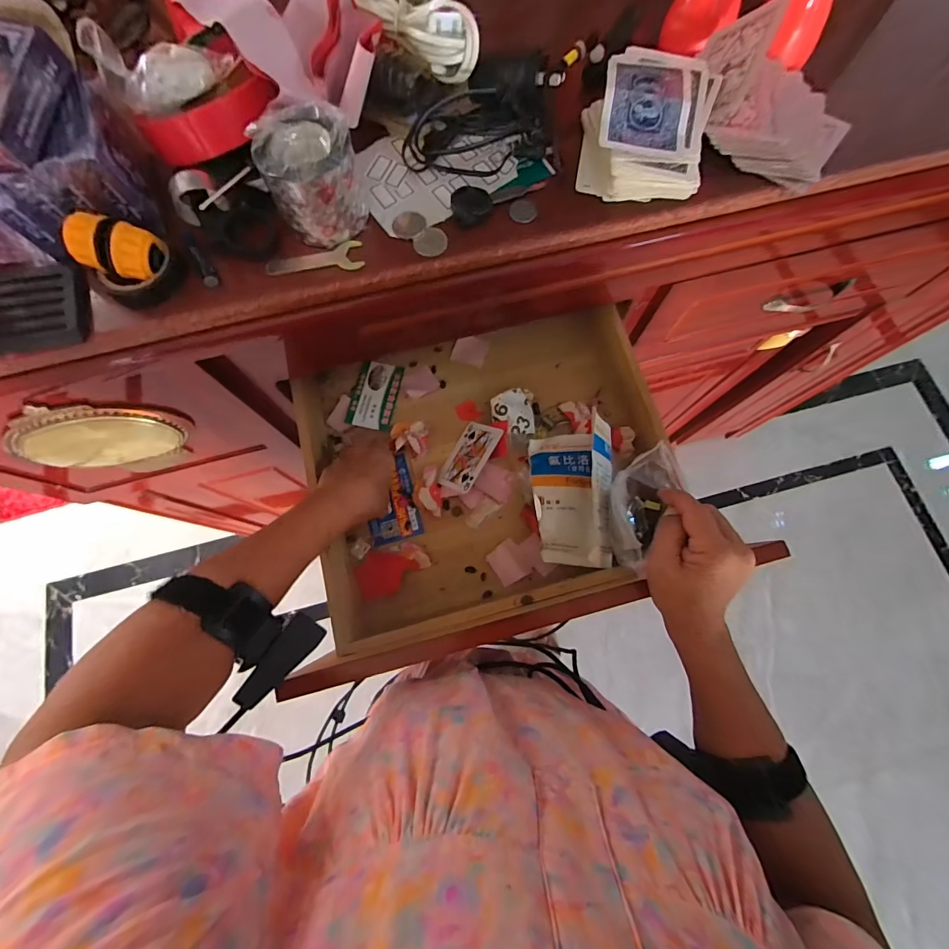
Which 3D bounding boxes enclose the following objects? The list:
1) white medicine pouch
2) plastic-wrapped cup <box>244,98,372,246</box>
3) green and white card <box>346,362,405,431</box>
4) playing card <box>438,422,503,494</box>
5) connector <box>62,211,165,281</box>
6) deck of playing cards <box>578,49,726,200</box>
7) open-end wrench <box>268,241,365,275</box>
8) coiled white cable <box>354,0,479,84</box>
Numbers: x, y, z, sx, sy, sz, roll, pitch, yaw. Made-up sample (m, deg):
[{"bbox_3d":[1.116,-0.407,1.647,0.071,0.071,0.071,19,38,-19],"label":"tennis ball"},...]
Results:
[{"bbox_3d":[0.097,0.012,0.407,0.075,0.070,0.152,6,75,2],"label":"white medicine pouch"},{"bbox_3d":[-0.104,-0.195,0.268,0.058,0.062,0.047,-18,75,-5],"label":"plastic-wrapped cup"},{"bbox_3d":[-0.123,-0.099,0.507,0.053,0.005,0.087,9,75,3],"label":"green and white card"},{"bbox_3d":[-0.006,-0.021,0.473,0.054,0.005,0.085,23,78,40],"label":"playing card"},{"bbox_3d":[-0.226,-0.147,0.262,0.043,0.030,0.032,17,32,-11],"label":"connector"},{"bbox_3d":[0.122,-0.247,0.294,0.084,0.042,0.107,15,75,4],"label":"deck of playing cards"},{"bbox_3d":[-0.113,-0.152,0.288,0.066,0.004,0.023,-9,75,-2],"label":"open-end wrench"},{"bbox_3d":[-0.053,-0.335,0.291,0.035,0.035,0.146,-36,78,-9],"label":"coiled white cable"}]

